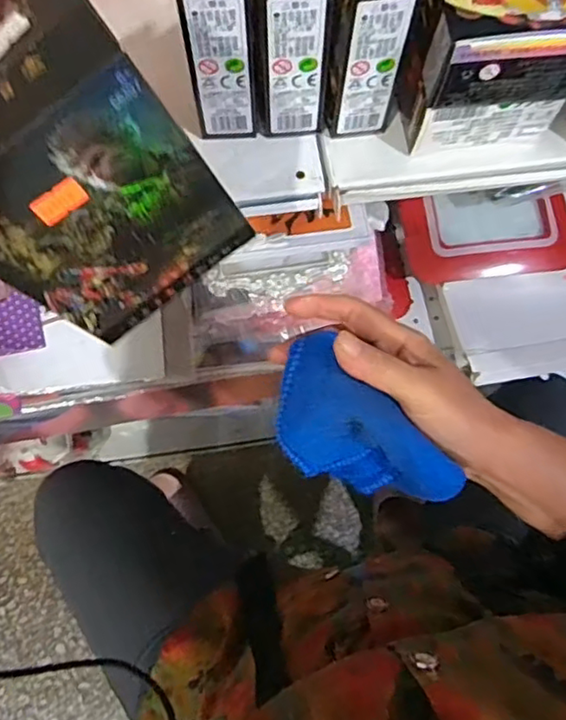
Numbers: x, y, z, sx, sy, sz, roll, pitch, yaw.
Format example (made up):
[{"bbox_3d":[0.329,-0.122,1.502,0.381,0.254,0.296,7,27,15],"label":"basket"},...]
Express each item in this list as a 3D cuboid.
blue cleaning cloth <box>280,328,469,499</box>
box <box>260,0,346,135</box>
[{"bbox_3d":[0.041,0.050,0.389,0.121,0.029,0.074,46,113,7],"label":"blue cleaning cloth"},{"bbox_3d":[0.005,-0.197,0.356,0.041,0.105,0.079,-5,73,-3],"label":"box"}]

